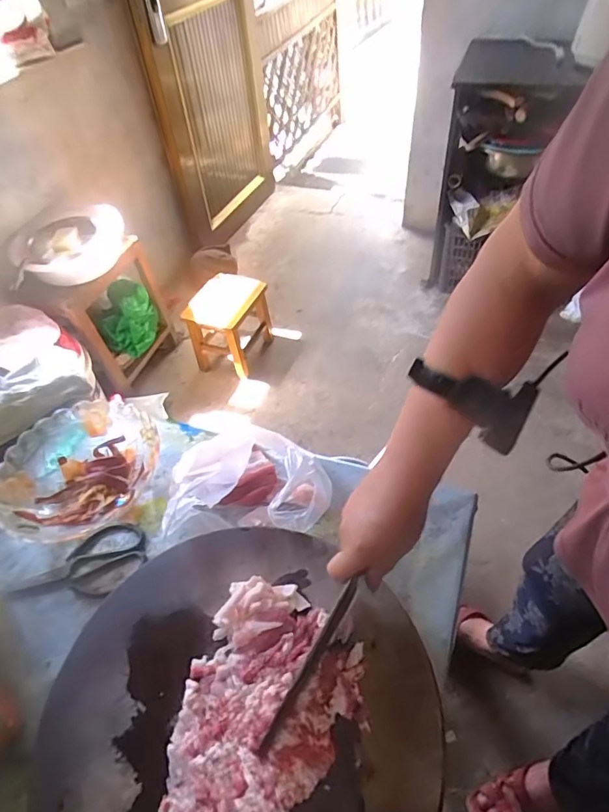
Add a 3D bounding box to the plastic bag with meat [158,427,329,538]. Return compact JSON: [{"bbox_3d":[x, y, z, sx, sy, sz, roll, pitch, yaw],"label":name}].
[{"bbox_3d":[-0.067,0.088,0.613,0.190,0.120,0.137,-1,49,5],"label":"plastic bag with meat"}]

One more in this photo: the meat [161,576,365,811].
[{"bbox_3d":[-0.047,0.275,0.451,0.157,0.040,0.203,27,56,26],"label":"meat"}]

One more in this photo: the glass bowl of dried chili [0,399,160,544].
[{"bbox_3d":[-0.321,0.089,0.686,0.177,0.068,0.211,28,57,27],"label":"glass bowl of dried chili"}]

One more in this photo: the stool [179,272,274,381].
[{"bbox_3d":[-0.286,-0.305,1.869,0.247,0.259,0.314,14,51,17],"label":"stool"}]

